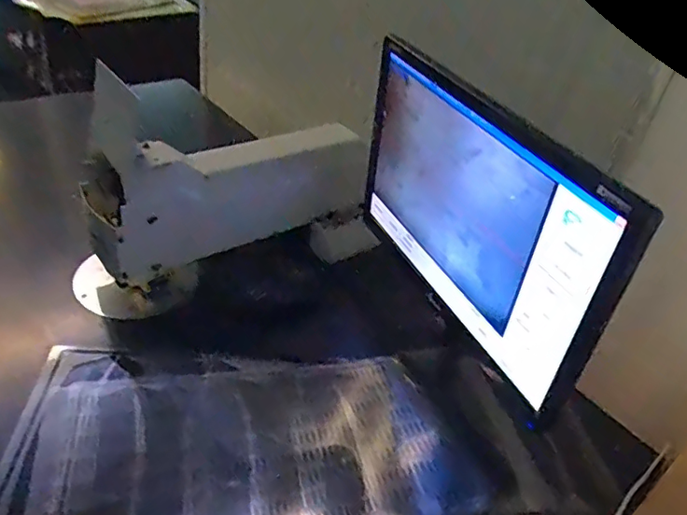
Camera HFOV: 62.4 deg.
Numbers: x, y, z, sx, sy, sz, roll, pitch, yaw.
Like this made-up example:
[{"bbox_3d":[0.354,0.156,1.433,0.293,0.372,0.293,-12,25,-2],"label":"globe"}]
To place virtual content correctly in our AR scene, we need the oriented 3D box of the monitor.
[{"bbox_3d":[0.143,-0.051,0.686,0.040,0.302,0.437,-11,43,-25],"label":"monitor"}]

